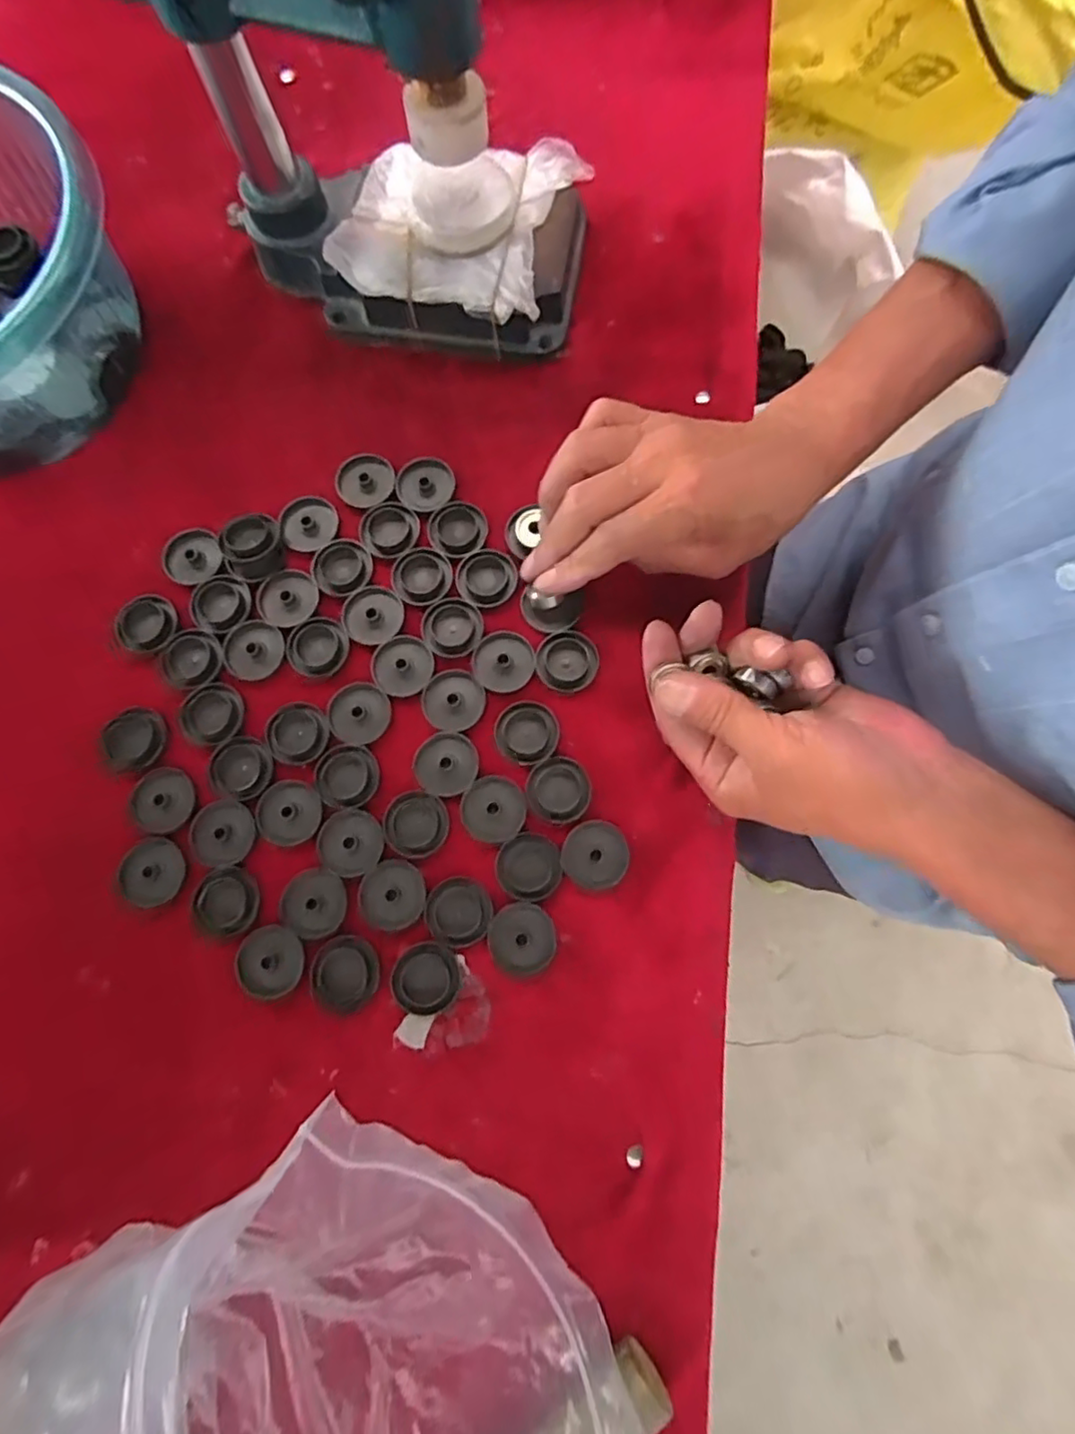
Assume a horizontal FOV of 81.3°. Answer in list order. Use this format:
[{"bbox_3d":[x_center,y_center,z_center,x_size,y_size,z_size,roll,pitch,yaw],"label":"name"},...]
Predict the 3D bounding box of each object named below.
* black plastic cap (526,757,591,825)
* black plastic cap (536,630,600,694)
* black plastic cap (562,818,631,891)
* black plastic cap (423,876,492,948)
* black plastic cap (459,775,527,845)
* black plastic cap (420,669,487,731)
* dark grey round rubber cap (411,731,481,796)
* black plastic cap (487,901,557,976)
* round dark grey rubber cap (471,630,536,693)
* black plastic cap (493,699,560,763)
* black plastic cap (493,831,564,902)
[{"bbox_3d":[0.011,0.037,0.318,0.032,0.004,0.033,0,78,1],"label":"black plastic cap"},{"bbox_3d":[0.016,-0.030,0.336,0.033,0.004,0.033,0,78,1],"label":"black plastic cap"},{"bbox_3d":[0.029,0.069,0.313,0.032,0.004,0.033,0,78,1],"label":"black plastic cap"},{"bbox_3d":[-0.039,0.096,0.308,0.032,0.004,0.032,0,78,1],"label":"black plastic cap"},{"bbox_3d":[-0.023,0.047,0.317,0.032,0.004,0.032,0,78,1],"label":"black plastic cap"},{"bbox_3d":[-0.045,-0.009,0.331,0.033,0.004,0.032,0,78,1],"label":"black plastic cap"},{"bbox_3d":[-0.047,0.024,0.323,0.033,0.004,0.033,0,78,1],"label":"dark grey round rubber cap"},{"bbox_3d":[-0.008,0.109,0.307,0.032,0.005,0.033,0,78,1],"label":"black plastic cap"},{"bbox_3d":[-0.018,-0.030,0.337,0.032,0.007,0.032,0,78,1],"label":"round dark grey rubber cap"},{"bbox_3d":[-0.006,0.008,0.325,0.032,0.004,0.032,0,78,1],"label":"black plastic cap"},{"bbox_3d":[-0.004,0.075,0.313,0.032,0.004,0.032,0,78,1],"label":"black plastic cap"}]

